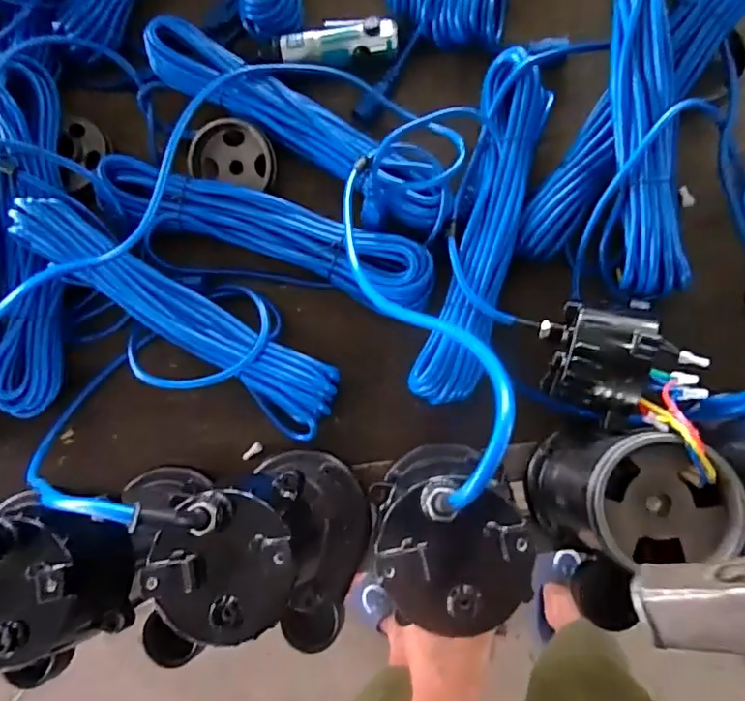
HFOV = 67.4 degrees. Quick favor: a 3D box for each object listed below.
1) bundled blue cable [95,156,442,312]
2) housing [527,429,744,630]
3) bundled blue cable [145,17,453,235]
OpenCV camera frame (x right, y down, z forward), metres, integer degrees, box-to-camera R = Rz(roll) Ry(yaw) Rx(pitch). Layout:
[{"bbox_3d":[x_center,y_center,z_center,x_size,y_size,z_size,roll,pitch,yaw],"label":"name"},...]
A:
[{"bbox_3d":[-0.112,-0.114,0.553,0.353,0.040,0.076,19,84,8],"label":"bundled blue cable"},{"bbox_3d":[0.174,0.105,0.422,0.119,0.171,0.093,0,82,5],"label":"housing"},{"bbox_3d":[-0.072,-0.219,0.536,0.348,0.052,0.071,35,86,9],"label":"bundled blue cable"}]

